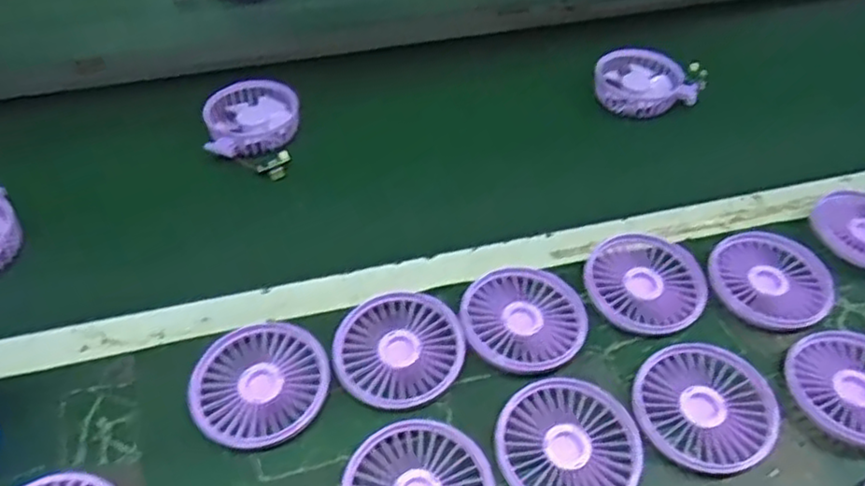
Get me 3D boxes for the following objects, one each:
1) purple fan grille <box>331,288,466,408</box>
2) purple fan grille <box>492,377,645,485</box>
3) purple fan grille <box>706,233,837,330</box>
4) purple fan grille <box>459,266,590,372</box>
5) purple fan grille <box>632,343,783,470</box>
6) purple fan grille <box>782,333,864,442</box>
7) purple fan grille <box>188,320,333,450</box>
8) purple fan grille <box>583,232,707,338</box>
[{"bbox_3d":[-0.024,0.075,0.477,0.088,0.022,0.088,1,46,-1],"label":"purple fan grille"},{"bbox_3d":[0.085,0.130,0.430,0.088,0.016,0.087,1,46,-1],"label":"purple fan grille"},{"bbox_3d":[0.260,0.029,0.519,0.089,0.010,0.084,1,46,-1],"label":"purple fan grille"},{"bbox_3d":[0.065,0.057,0.494,0.088,0.017,0.083,1,46,-1],"label":"purple fan grille"},{"bbox_3d":[0.180,0.108,0.447,0.089,0.013,0.084,1,46,-1],"label":"purple fan grille"},{"bbox_3d":[0.289,0.097,0.458,0.088,0.016,0.083,1,46,-1],"label":"purple fan grille"},{"bbox_3d":[-0.117,0.095,0.458,0.089,0.016,0.089,1,46,-1],"label":"purple fan grille"},{"bbox_3d":[0.163,0.030,0.514,0.089,0.015,0.083,1,46,-1],"label":"purple fan grille"}]

